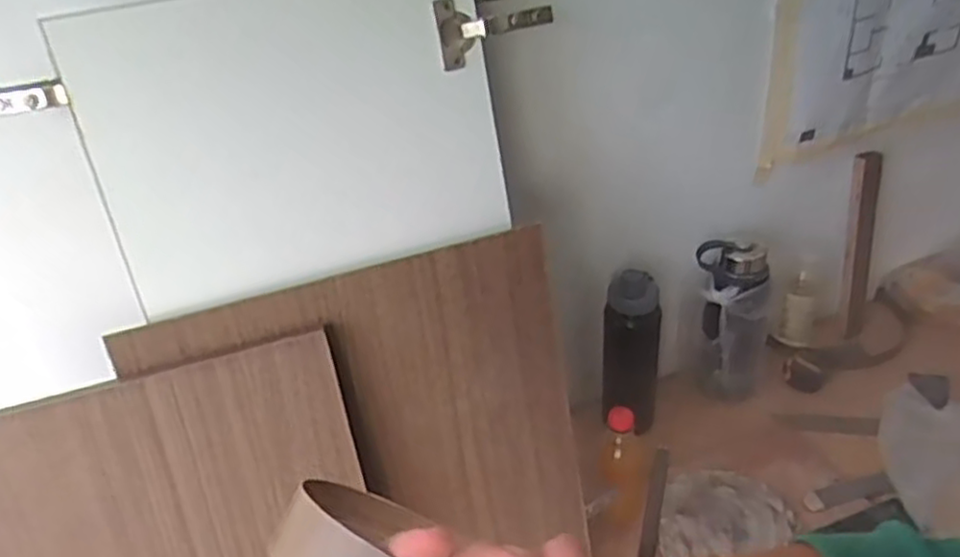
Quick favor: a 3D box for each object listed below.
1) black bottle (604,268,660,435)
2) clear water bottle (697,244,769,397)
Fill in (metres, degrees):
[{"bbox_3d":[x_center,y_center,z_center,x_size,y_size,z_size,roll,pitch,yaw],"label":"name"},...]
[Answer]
[{"bbox_3d":[0.215,0.101,1.009,0.076,0.237,0.063,8,36,19],"label":"black bottle"},{"bbox_3d":[0.363,0.063,1.038,0.108,0.248,0.088,9,37,21],"label":"clear water bottle"}]

